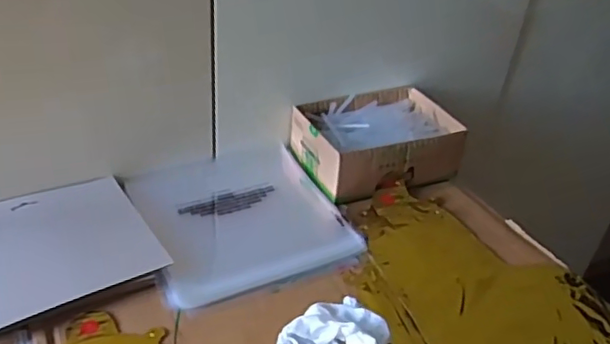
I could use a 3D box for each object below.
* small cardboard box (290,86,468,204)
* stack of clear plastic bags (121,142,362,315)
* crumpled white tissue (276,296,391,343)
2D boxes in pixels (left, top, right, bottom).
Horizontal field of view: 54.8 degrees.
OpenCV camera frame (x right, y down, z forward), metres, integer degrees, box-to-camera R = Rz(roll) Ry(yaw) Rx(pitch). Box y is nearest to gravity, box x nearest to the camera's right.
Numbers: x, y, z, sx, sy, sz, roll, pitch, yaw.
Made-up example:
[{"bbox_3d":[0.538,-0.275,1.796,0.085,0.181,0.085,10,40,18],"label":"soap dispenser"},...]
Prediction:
[{"bbox_3d":[0.092,-0.040,0.732,0.187,0.060,0.131,-12,39,-24],"label":"small cardboard box"},{"bbox_3d":[-0.074,0.046,0.653,0.205,0.018,0.216,-12,39,-24],"label":"stack of clear plastic bags"},{"bbox_3d":[0.028,0.138,0.515,0.093,0.025,0.076,9,35,4],"label":"crumpled white tissue"}]

